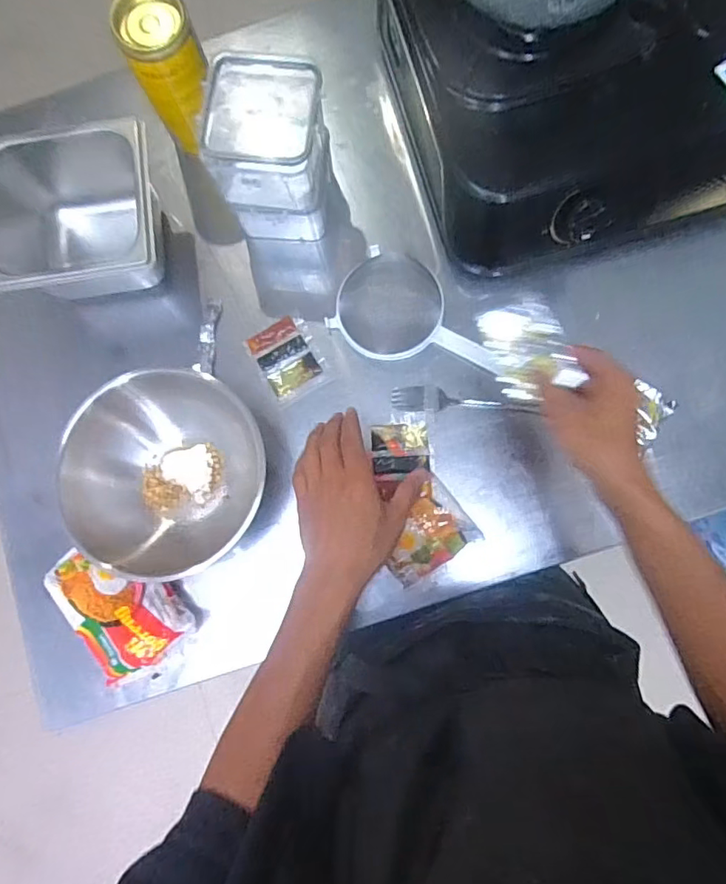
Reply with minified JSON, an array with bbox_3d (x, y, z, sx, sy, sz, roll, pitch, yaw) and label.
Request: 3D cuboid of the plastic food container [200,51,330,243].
[{"bbox_3d":[-0.089,-0.290,0.537,0.104,0.125,0.121,4,83,4],"label":"plastic food container"}]

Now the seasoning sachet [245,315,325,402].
[{"bbox_3d":[-0.082,-0.093,0.577,0.062,0.007,0.079,-30,82,-1],"label":"seasoning sachet"}]

